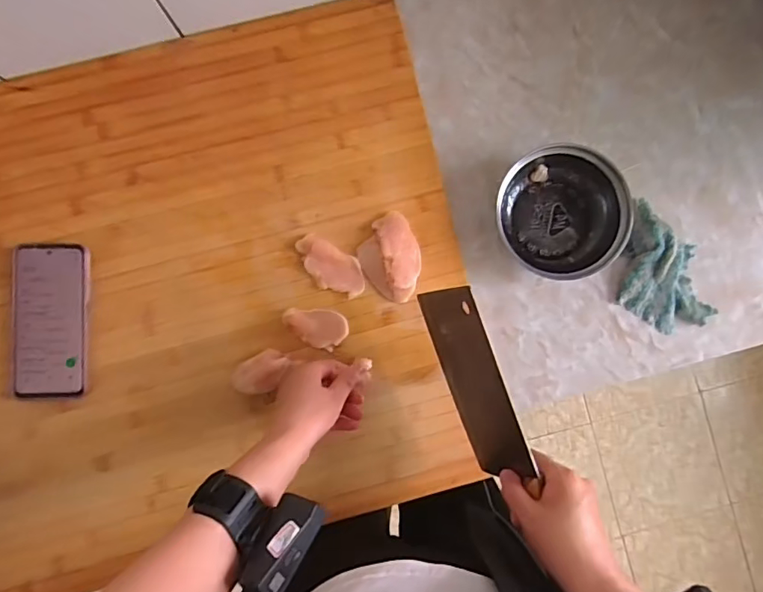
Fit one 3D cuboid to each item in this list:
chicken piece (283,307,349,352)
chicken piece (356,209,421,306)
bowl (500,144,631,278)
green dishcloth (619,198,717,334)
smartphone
[{"bbox_3d":[-0.072,0.034,0.554,0.069,0.006,0.041,18,86,-2],"label":"chicken piece"},{"bbox_3d":[0.011,-0.040,0.554,0.064,0.022,0.093,-20,88,-4],"label":"chicken piece"},{"bbox_3d":[0.196,-0.092,0.562,0.134,0.051,0.140,0,87,-3],"label":"bowl"},{"bbox_3d":[0.318,-0.033,0.576,0.094,0.028,0.150,-16,88,-3],"label":"green dishcloth"},{"bbox_3d":[-0.354,0.027,0.542,0.078,0.016,0.163,3,87,-3],"label":"smartphone"}]

